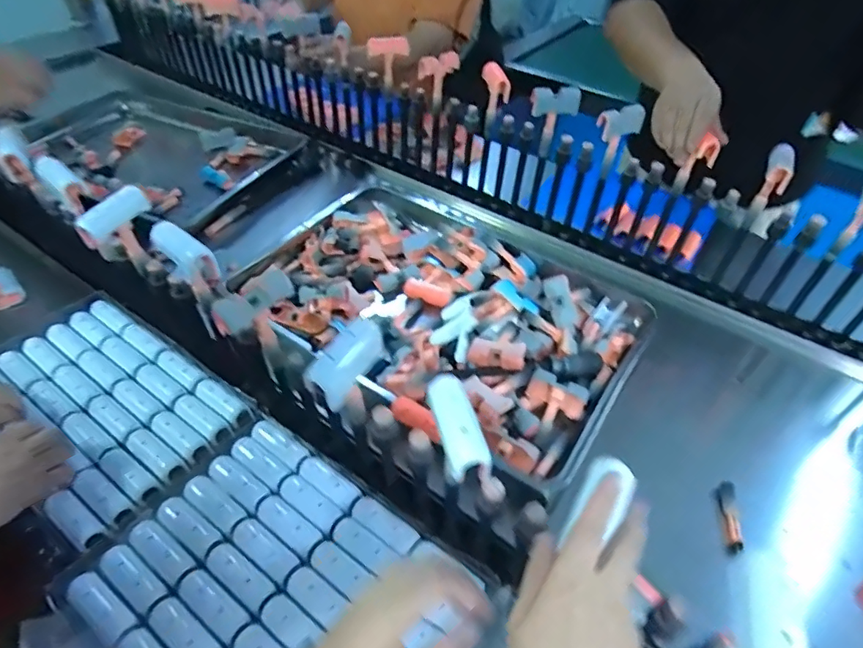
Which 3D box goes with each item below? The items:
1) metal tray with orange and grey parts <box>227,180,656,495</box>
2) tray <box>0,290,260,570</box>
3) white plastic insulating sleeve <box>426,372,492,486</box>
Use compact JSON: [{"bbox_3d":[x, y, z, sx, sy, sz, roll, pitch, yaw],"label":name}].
[{"bbox_3d":[0.016,-0.043,0.808,0.562,0.070,0.393,34,54,22],"label":"metal tray with orange and grey parts"},{"bbox_3d":[-0.409,0.092,0.628,0.325,0.022,0.232,31,53,21],"label":"tray"},{"bbox_3d":[0.019,0.073,0.384,0.030,0.021,0.075,-12,68,-16],"label":"white plastic insulating sleeve"}]

